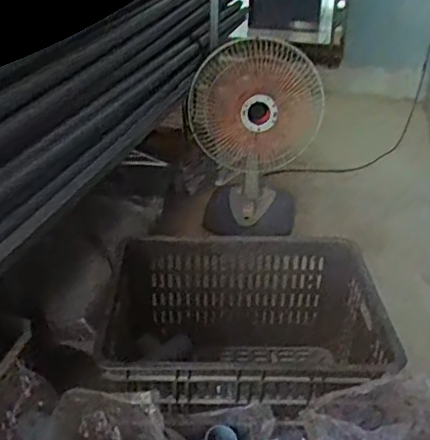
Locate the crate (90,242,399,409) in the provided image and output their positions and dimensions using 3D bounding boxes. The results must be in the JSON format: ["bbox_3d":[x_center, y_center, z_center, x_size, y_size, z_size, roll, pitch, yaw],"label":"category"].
[{"bbox_3d":[0.048,0.245,1.029,0.459,0.277,0.363,1,29,0],"label":"crate"}]

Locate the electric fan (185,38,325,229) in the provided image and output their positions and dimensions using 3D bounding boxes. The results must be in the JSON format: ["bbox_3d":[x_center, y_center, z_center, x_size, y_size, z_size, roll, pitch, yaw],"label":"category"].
[{"bbox_3d":[0.116,-0.234,1.680,0.325,0.520,0.247,-14,33,-26],"label":"electric fan"}]

